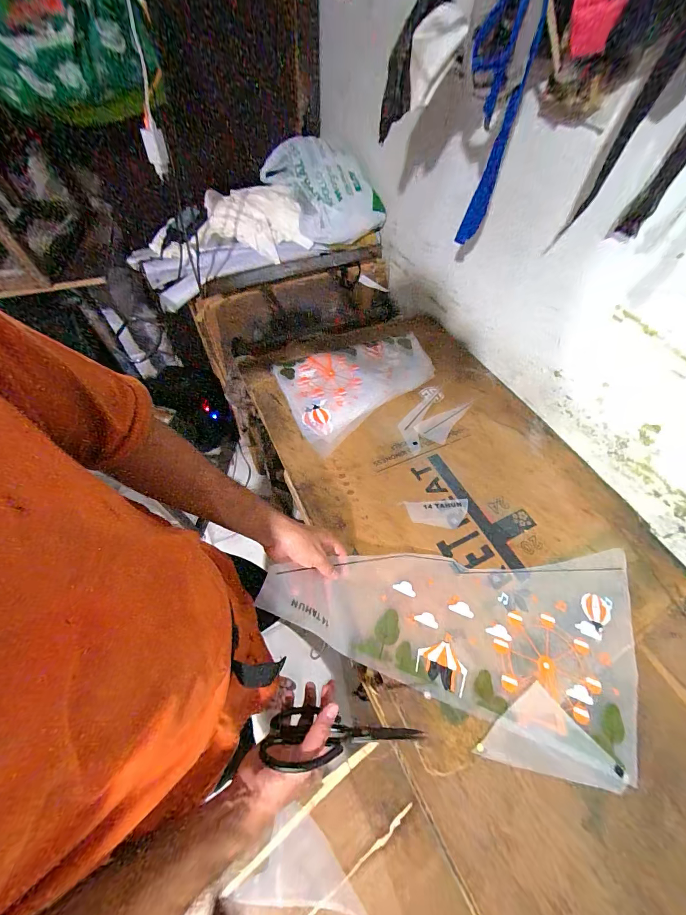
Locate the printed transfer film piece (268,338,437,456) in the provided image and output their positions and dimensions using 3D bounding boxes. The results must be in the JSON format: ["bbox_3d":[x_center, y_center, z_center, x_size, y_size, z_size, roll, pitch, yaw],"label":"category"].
[{"bbox_3d":[0.046,-0.207,0.847,0.430,0.011,0.271,-30,65,-22],"label":"printed transfer film piece"}]

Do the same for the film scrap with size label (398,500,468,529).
[{"bbox_3d":[0.182,0.110,0.654,0.127,0.004,0.056,-1,58,-6],"label":"film scrap with size label"}]

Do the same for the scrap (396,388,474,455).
[{"bbox_3d":[0.204,-0.091,0.788,0.112,0.006,0.212,33,61,16],"label":"scrap"}]

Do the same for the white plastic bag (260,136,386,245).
[{"bbox_3d":[-0.063,-0.832,1.050,0.243,0.177,0.326,-30,65,-22],"label":"white plastic bag"}]

